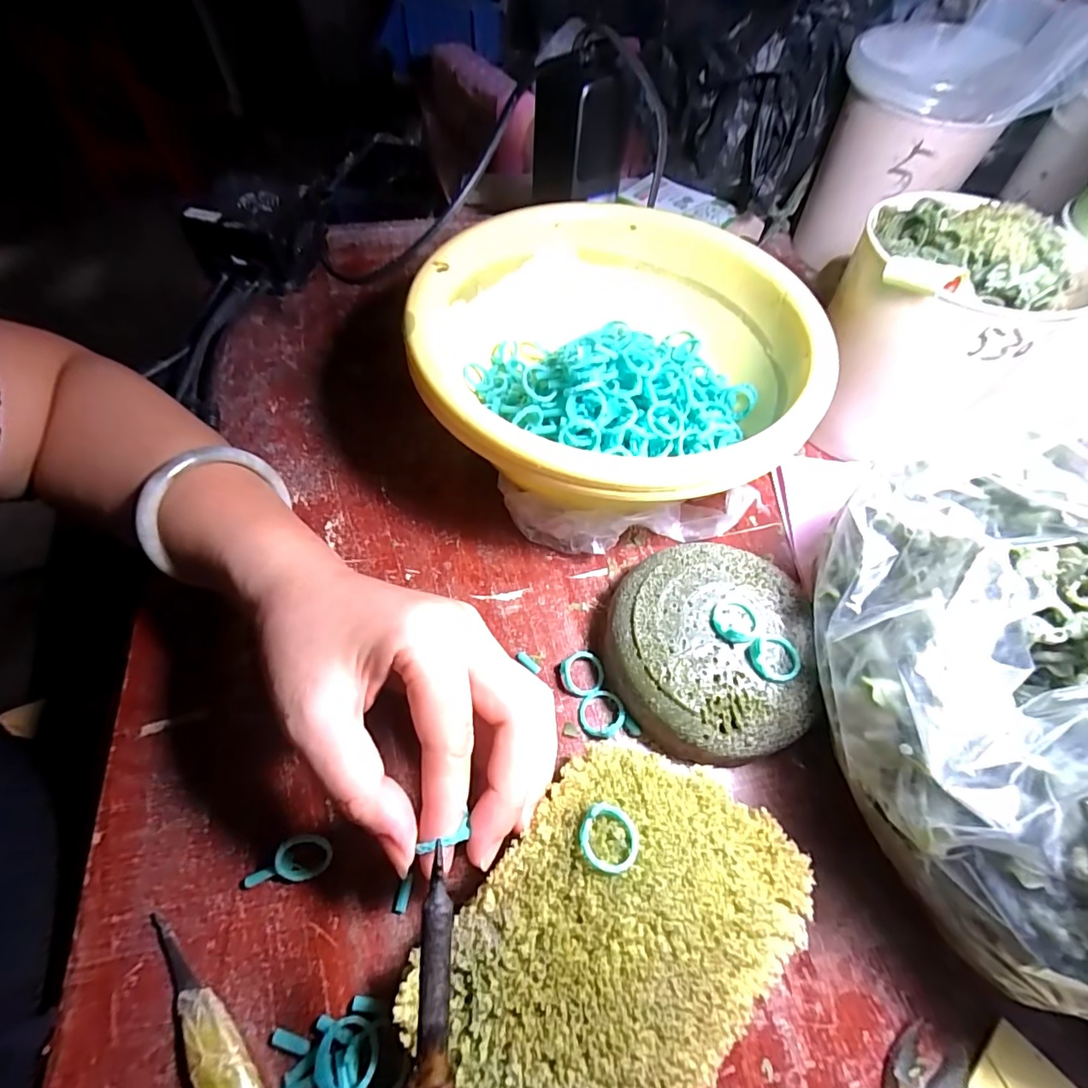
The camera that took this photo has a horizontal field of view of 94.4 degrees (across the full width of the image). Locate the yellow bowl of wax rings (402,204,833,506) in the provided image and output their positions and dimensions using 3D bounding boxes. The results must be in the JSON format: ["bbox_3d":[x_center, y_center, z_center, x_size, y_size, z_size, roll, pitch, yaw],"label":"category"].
[{"bbox_3d":[0.041,-0.104,0.311,0.221,0.087,0.224,1,59,-2],"label":"yellow bowl of wax rings"}]

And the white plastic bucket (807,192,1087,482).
[{"bbox_3d":[0.221,-0.123,0.300,0.111,0.123,0.093,36,64,18],"label":"white plastic bucket"}]

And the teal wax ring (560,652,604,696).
[{"bbox_3d":[0.020,0.066,0.256,0.021,0.008,0.021,1,59,-2],"label":"teal wax ring"}]

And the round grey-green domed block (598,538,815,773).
[{"bbox_3d":[0.078,0.052,0.249,0.093,0.039,0.098,1,59,-2],"label":"round grey-green domed block"}]

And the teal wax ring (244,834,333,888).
[{"bbox_3d":[-0.105,0.129,0.205,0.035,0.017,0.016,-4,59,-5],"label":"teal wax ring"}]

